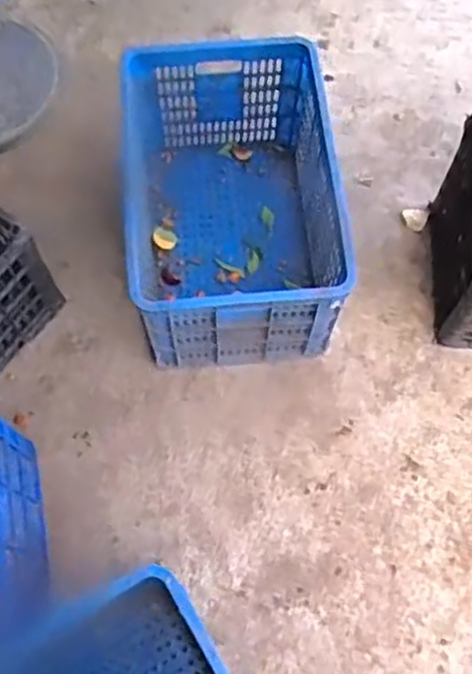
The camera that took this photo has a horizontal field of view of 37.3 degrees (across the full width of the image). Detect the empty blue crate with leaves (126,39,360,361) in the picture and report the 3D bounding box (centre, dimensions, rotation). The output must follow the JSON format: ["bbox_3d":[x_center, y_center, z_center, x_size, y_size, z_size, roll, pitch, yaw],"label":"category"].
[{"bbox_3d":[-0.009,-0.263,1.379,0.359,0.315,0.571,-5,65,-1],"label":"empty blue crate with leaves"}]

